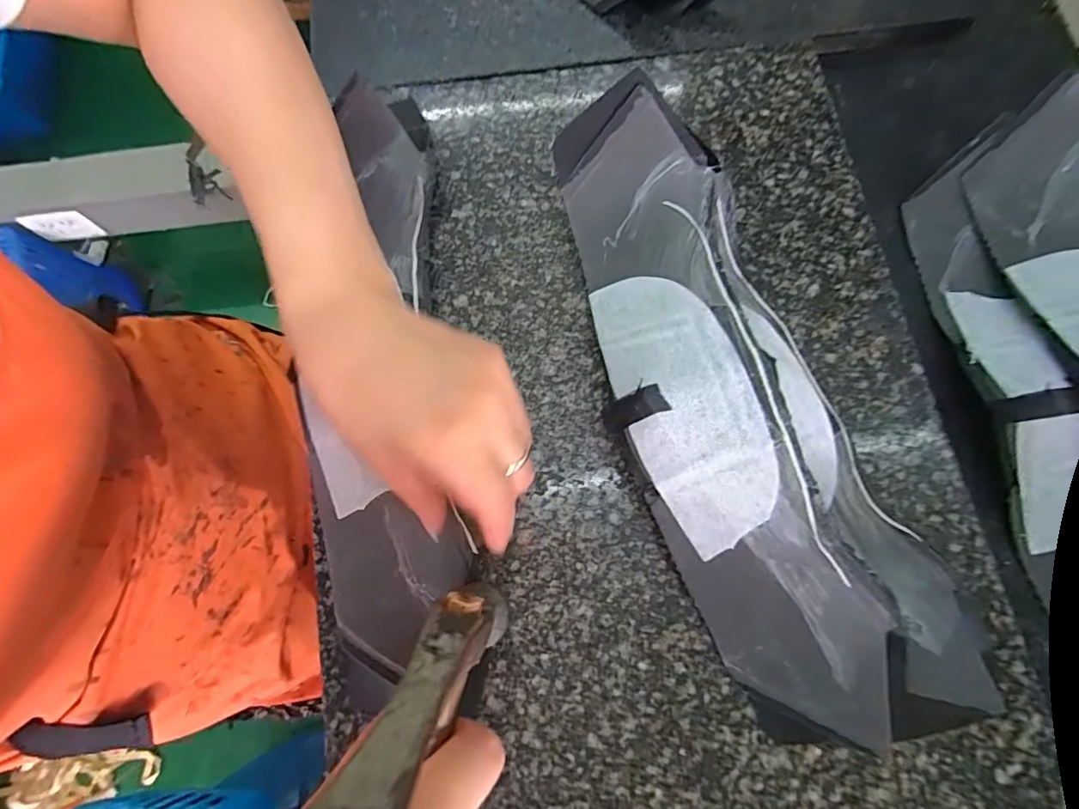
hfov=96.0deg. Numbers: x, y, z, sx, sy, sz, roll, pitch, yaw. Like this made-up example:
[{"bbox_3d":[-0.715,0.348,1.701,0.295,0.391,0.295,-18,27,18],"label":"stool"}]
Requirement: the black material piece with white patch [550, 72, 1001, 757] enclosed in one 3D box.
[{"bbox_3d":[0.096,-0.007,0.250,0.116,0.052,0.340,-22,76,-6],"label":"black material piece with white patch"}]

